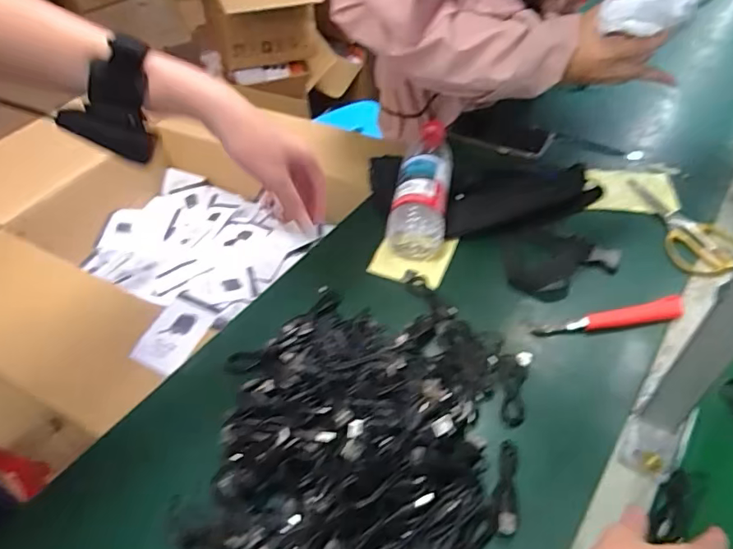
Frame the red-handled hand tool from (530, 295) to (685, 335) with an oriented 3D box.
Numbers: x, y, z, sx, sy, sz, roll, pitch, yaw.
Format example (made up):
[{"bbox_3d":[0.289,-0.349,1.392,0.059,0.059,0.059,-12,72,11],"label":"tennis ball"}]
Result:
[{"bbox_3d":[0.257,0.049,0.540,0.160,0.014,0.026,-10,48,-6],"label":"red-handled hand tool"}]

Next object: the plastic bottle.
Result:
[{"bbox_3d":[0.077,-0.120,0.672,0.071,0.063,0.216,9,49,10],"label":"plastic bottle"}]

